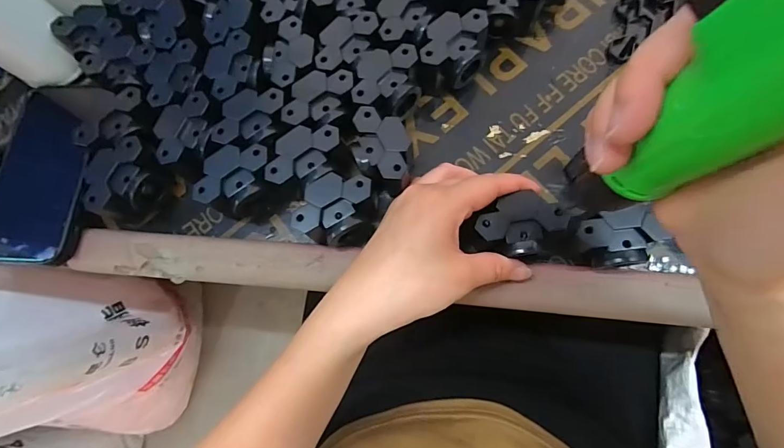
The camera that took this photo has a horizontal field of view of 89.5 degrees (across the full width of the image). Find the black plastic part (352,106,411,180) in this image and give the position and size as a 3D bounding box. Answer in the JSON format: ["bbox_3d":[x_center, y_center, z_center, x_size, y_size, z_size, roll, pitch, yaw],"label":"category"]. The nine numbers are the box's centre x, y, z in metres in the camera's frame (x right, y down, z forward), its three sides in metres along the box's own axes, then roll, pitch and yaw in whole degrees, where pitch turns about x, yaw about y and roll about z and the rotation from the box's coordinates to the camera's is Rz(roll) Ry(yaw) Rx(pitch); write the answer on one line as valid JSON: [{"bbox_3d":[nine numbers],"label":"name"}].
[{"bbox_3d":[-0.007,-0.055,0.268,0.038,0.010,0.049,4,76,6],"label":"black plastic part"}]

